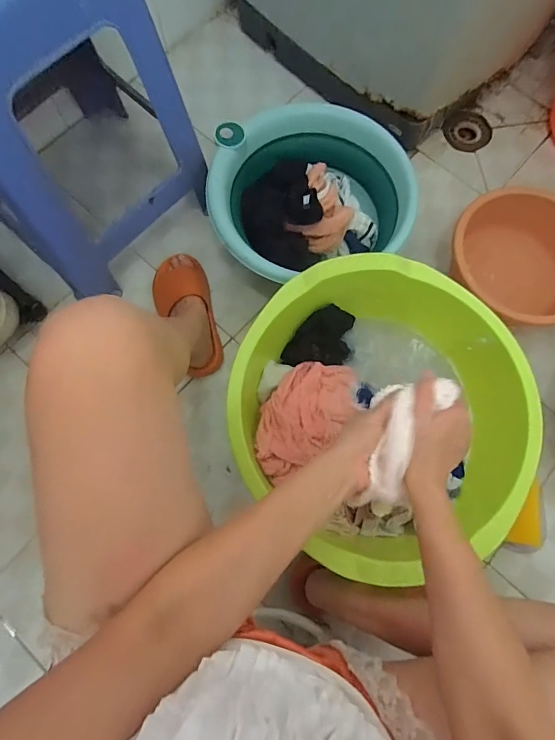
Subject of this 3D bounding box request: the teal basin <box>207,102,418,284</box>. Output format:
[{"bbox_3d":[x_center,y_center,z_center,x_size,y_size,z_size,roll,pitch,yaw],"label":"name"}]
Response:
[{"bbox_3d":[0.057,-0.314,0.781,0.356,0.132,0.314,-13,76,-5],"label":"teal basin"}]

